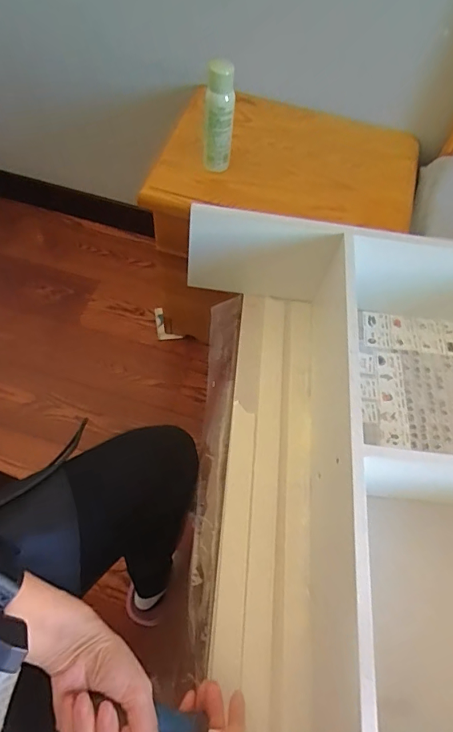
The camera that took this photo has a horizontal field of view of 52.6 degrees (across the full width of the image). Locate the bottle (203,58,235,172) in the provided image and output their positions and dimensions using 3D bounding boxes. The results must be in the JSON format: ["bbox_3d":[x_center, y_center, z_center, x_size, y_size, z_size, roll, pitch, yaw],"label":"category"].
[{"bbox_3d":[-0.012,-0.370,0.696,0.044,0.162,0.035,4,61,-2],"label":"bottle"}]

